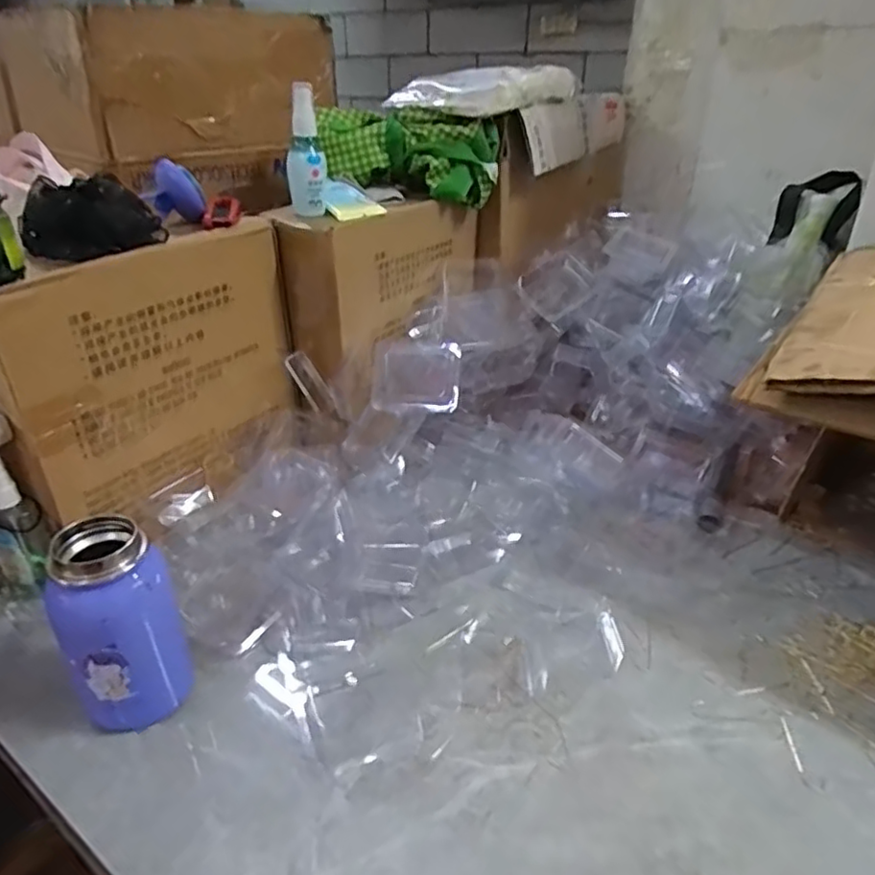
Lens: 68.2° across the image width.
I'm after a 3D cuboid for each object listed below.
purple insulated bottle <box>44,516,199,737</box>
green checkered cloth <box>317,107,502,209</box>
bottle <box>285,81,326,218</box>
[{"bbox_3d":[-0.213,0.129,0.440,0.067,0.139,0.065,-7,31,-13],"label":"purple insulated bottle"},{"bbox_3d":[-0.037,-0.333,0.765,0.214,0.089,0.078,6,30,8],"label":"green checkered cloth"},{"bbox_3d":[-0.133,-0.286,0.648,0.037,0.117,0.030,-5,30,-11],"label":"bottle"}]

